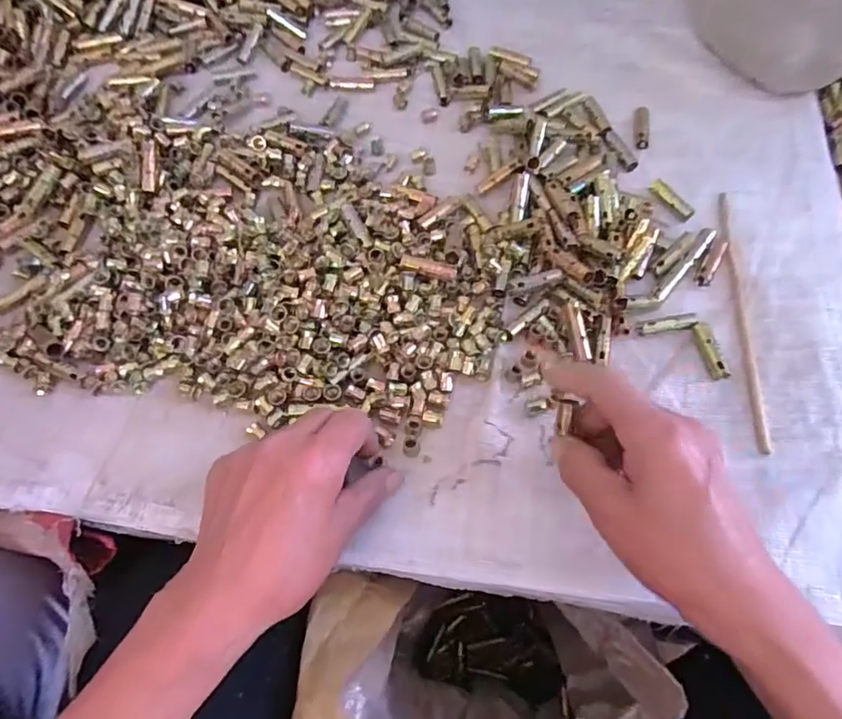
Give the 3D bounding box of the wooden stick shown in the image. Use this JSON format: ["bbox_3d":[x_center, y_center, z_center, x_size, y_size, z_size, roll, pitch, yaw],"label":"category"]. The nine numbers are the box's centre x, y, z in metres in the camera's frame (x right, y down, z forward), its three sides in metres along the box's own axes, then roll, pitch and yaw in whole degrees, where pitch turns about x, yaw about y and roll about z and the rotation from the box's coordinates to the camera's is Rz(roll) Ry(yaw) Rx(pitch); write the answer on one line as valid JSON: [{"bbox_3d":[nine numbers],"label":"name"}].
[{"bbox_3d":[0.229,-0.038,0.389,0.009,0.006,0.217,6,62,4],"label":"wooden stick"}]

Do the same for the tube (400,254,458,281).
[{"bbox_3d":[0.006,-0.065,0.388,0.041,0.007,0.011,12,62,-6],"label":"tube"}]

